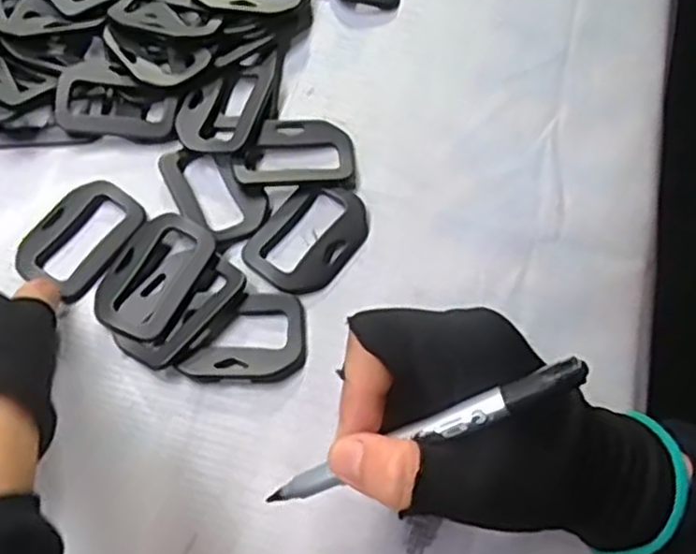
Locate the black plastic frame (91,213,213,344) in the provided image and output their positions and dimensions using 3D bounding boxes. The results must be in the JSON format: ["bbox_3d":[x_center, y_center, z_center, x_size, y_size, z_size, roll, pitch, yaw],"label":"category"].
[{"bbox_3d":[-0.091,-0.002,0.342,0.041,0.010,0.060,26,67,11],"label":"black plastic frame"}]

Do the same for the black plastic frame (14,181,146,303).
[{"bbox_3d":[-0.127,-0.019,0.356,0.041,0.005,0.059,31,68,13],"label":"black plastic frame"}]

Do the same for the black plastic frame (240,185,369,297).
[{"bbox_3d":[-0.018,-0.020,0.355,0.044,0.004,0.060,33,68,14],"label":"black plastic frame"}]

